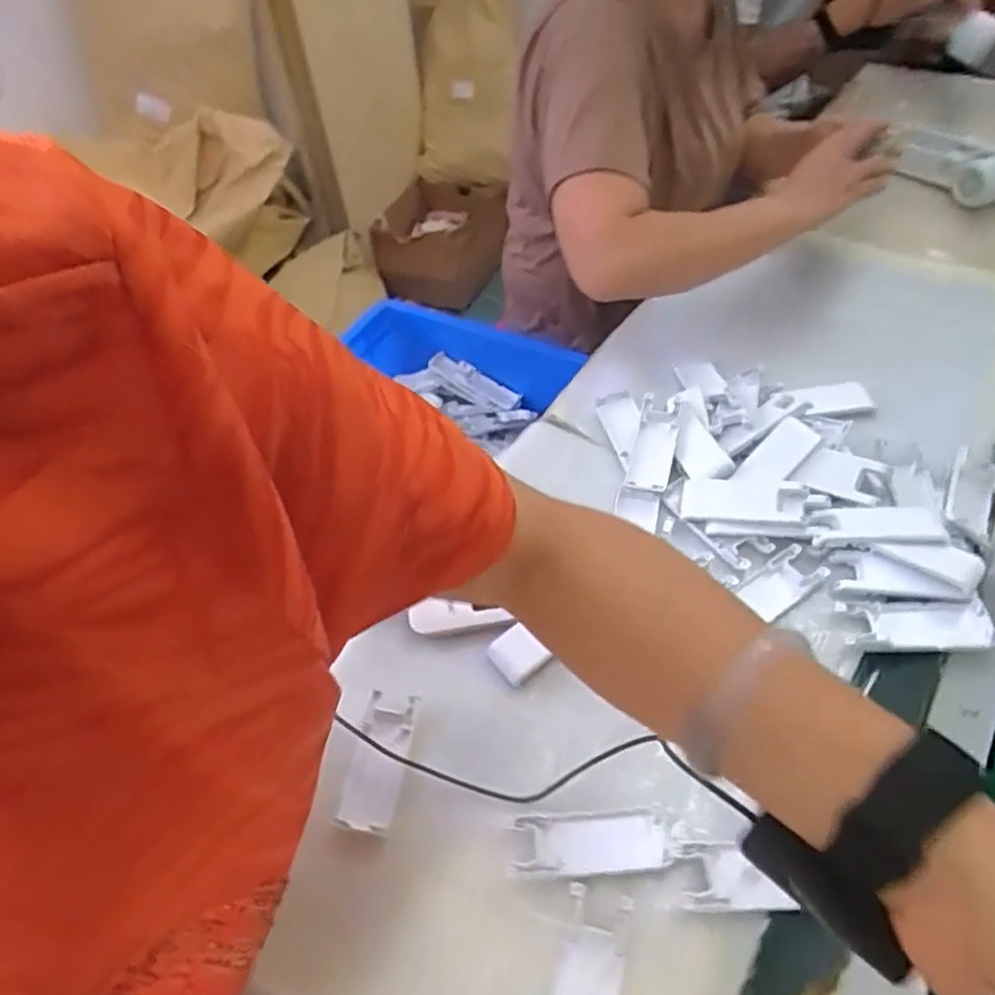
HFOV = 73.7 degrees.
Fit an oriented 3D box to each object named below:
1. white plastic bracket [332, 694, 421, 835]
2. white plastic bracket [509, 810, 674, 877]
[{"bbox_3d":[-0.085,0.185,0.473,0.038,0.011,0.094,3,52,7],"label":"white plastic bracket"},{"bbox_3d":[0.062,0.230,0.441,0.101,0.012,0.036,-4,51,1],"label":"white plastic bracket"}]

